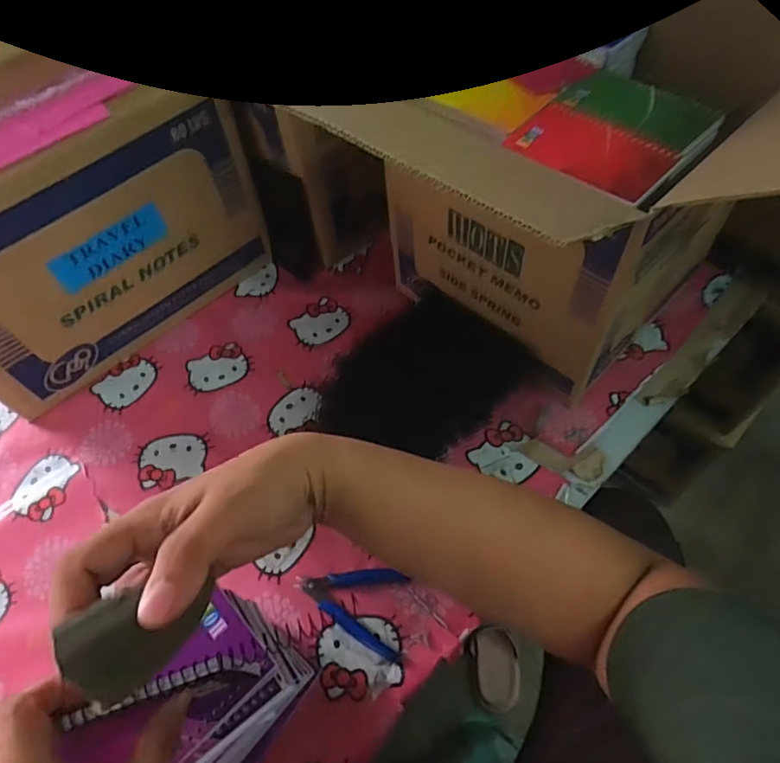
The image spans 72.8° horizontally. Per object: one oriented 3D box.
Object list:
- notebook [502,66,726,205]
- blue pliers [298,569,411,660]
[{"bbox_3d":[0.205,-0.226,0.474,0.163,0.016,0.136,-40,62,-20],"label":"notebook"},{"bbox_3d":[-0.043,0.227,0.541,0.115,0.008,0.081,8,57,10],"label":"blue pliers"}]

